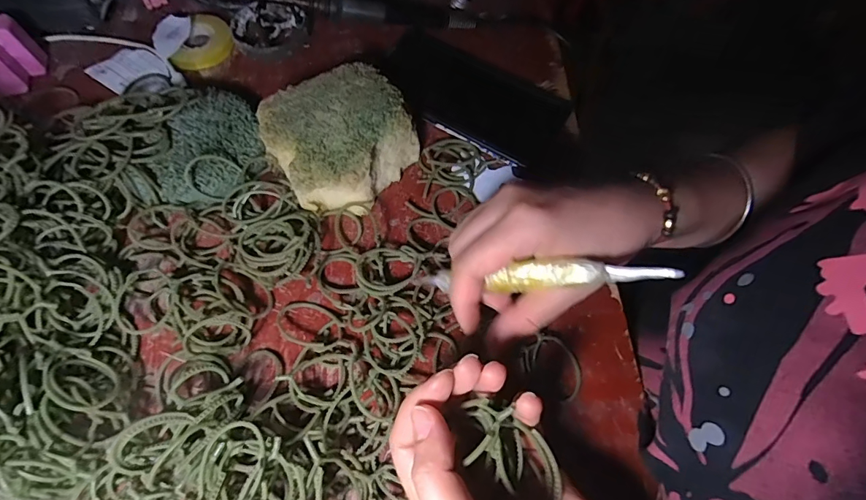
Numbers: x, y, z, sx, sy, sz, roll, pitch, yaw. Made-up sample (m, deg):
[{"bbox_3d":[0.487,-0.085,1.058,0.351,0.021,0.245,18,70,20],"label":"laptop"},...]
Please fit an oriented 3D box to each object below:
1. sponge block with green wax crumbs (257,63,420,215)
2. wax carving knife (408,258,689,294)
[{"bbox_3d":[-0.066,-0.081,0.330,0.100,0.039,0.098,-27,70,-13],"label":"sponge block with green wax crumbs"},{"bbox_3d":[0.054,0.015,0.247,0.147,0.011,0.013,-5,62,29],"label":"wax carving knife"}]

